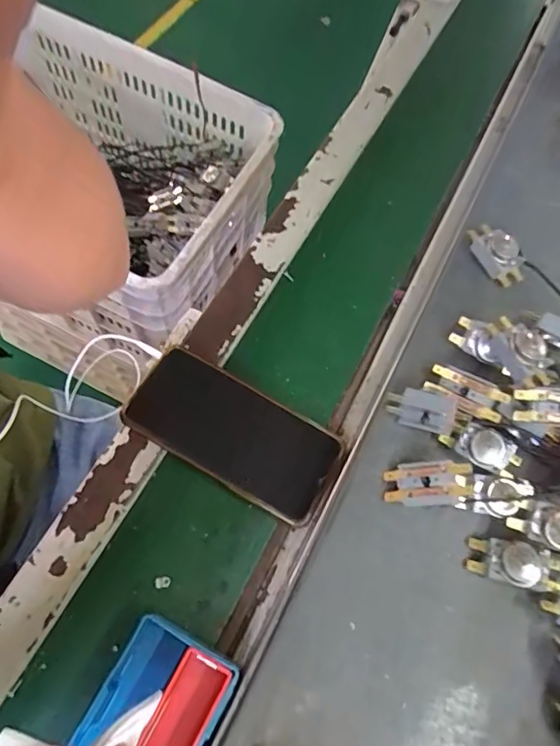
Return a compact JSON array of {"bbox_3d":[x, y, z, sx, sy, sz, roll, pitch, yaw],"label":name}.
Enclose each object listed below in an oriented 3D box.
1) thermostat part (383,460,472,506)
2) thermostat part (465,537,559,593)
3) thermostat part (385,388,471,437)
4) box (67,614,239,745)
[{"bbox_3d":[0.102,0.077,0.344,0.058,0.007,0.029,-8,69,25],"label":"thermostat part"},{"bbox_3d":[0.159,0.131,0.335,0.059,0.023,0.028,15,65,0],"label":"thermostat part"},{"bbox_3d":[0.107,0.027,0.364,0.056,0.033,0.015,15,39,24],"label":"thermostat part"},{"bbox_3d":[-0.080,0.214,0.297,0.070,0.023,0.107,28,66,6],"label":"box"}]

